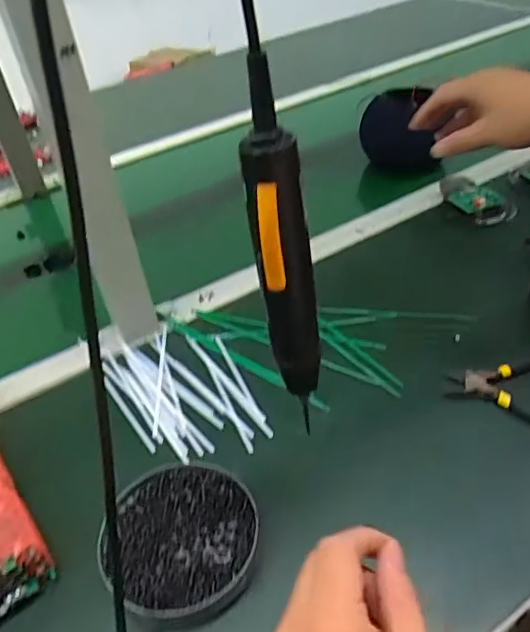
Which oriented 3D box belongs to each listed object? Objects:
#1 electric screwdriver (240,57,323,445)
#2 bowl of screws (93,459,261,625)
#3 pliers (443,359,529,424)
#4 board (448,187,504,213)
[{"bbox_3d":[0.012,-0.031,0.330,0.032,0.211,0.039,-7,41,1],"label":"electric screwdriver"},{"bbox_3d":[-0.063,0.163,0.410,0.112,0.024,0.115,-4,41,4],"label":"bowl of screws"},{"bbox_3d":[0.230,0.066,0.486,0.134,0.009,0.113,2,42,11],"label":"pliers"},{"bbox_3d":[0.269,-0.150,0.720,0.053,0.009,0.050,-19,42,-12],"label":"board"}]

